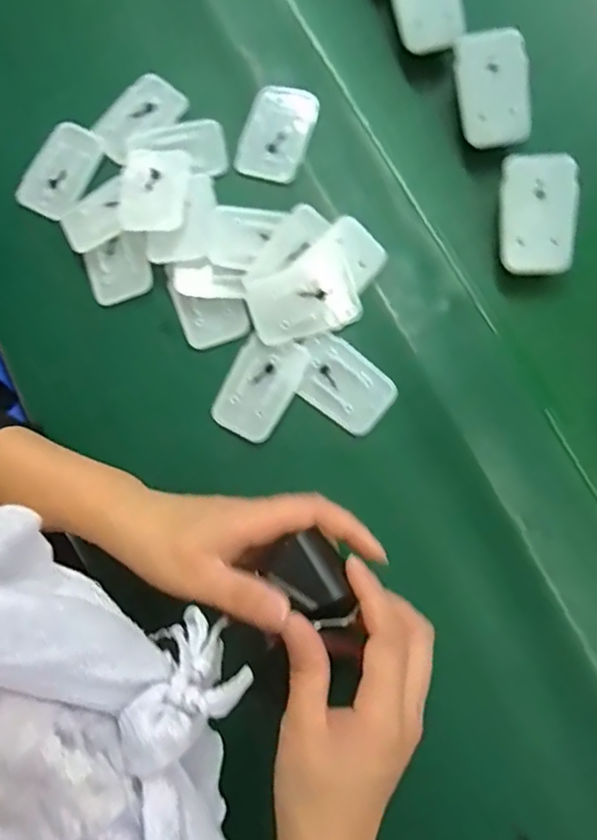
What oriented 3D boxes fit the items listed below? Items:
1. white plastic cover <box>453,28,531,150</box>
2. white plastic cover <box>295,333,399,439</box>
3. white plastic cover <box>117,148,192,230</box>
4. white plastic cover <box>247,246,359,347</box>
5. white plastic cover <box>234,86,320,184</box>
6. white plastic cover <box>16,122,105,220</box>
[{"bbox_3d":[0.128,-0.218,0.388,0.050,0.008,0.069,-16,107,-10],"label":"white plastic cover"},{"bbox_3d":[0.027,-0.024,0.379,0.068,0.011,0.045,36,84,10],"label":"white plastic cover"},{"bbox_3d":[-0.101,-0.160,0.406,0.051,0.009,0.065,-2,74,8],"label":"white plastic cover"},{"bbox_3d":[0.003,-0.079,0.382,0.069,0.004,0.049,-19,93,-1],"label":"white plastic cover"},{"bbox_3d":[-0.014,-0.207,0.419,0.046,0.011,0.074,20,81,8],"label":"white plastic cover"},{"bbox_3d":[-0.173,-0.183,0.428,0.044,0.010,0.069,28,83,10],"label":"white plastic cover"}]

